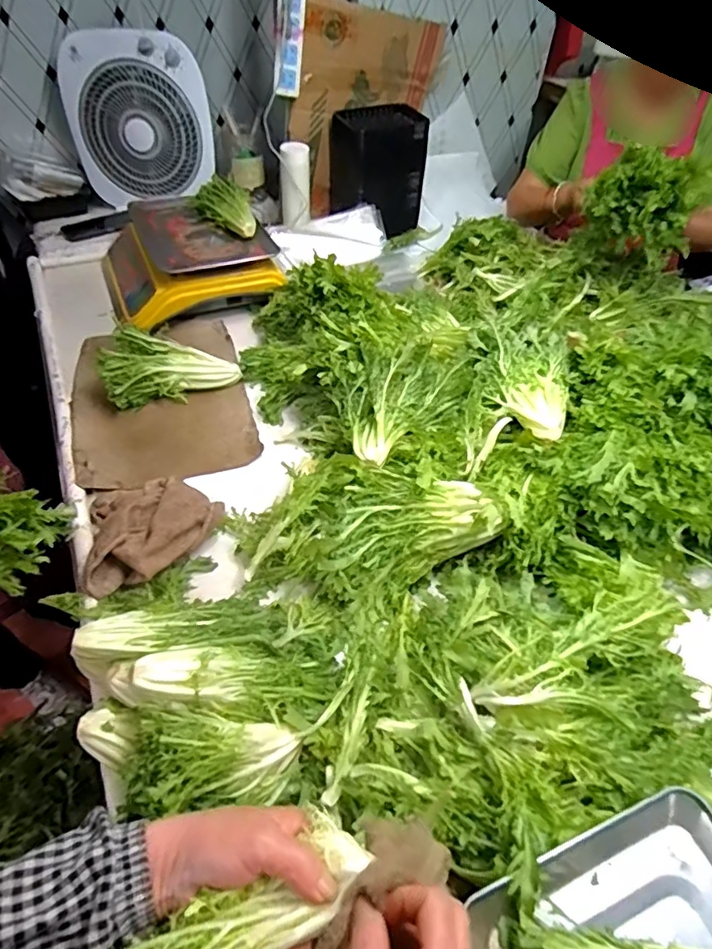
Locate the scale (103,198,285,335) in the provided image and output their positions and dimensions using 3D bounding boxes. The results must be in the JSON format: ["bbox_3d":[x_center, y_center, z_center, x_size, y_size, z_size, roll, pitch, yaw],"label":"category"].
[{"bbox_3d":[-0.353,-0.452,1.122,0.322,0.112,0.343,-18,52,-19],"label":"scale"}]

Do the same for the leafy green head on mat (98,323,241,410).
[{"bbox_3d":[-0.316,-0.181,0.919,0.216,0.065,0.146,4,48,-1],"label":"leafy green head on mat"}]

